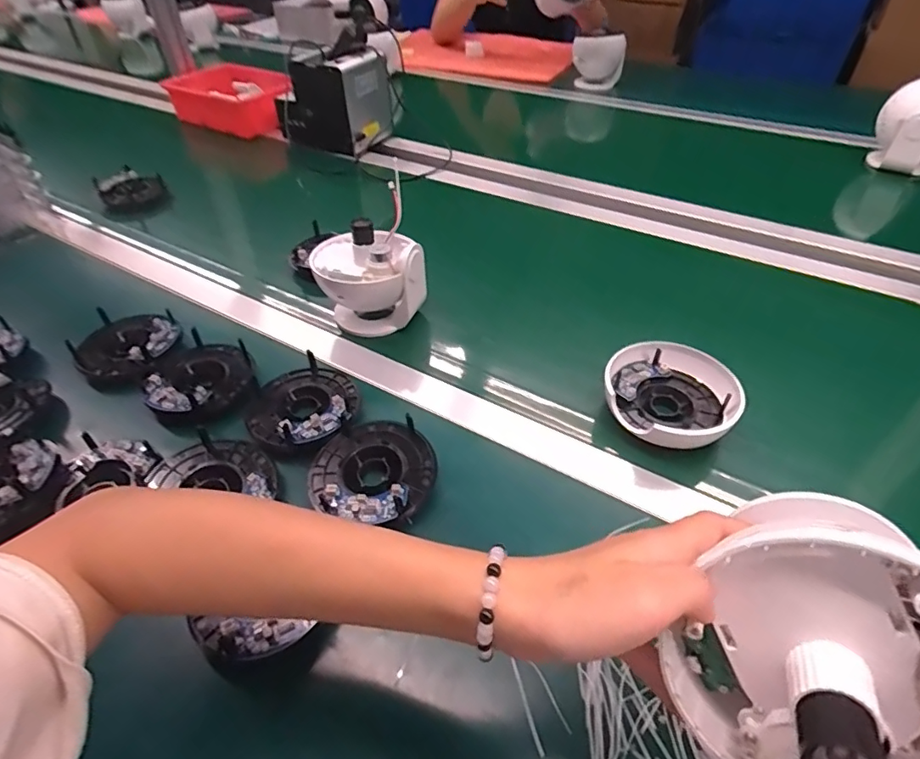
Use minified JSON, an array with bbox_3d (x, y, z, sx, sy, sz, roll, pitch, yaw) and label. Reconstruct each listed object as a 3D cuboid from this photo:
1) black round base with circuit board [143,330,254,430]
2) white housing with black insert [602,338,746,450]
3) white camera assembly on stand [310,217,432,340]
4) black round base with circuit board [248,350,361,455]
[{"bbox_3d":[-0.255,-0.002,0.512,0.102,0.032,0.095,0,44,0],"label":"black round base with circuit board"},{"bbox_3d":[0.191,0.016,0.481,0.112,0.030,0.115,0,44,0],"label":"white housing with black insert"},{"bbox_3d":[-0.100,-0.117,0.588,0.113,0.117,0.104,-11,45,-11],"label":"white camera assembly on stand"},{"bbox_3d":[-0.142,0.020,0.483,0.094,0.027,0.101,-5,44,-5],"label":"black round base with circuit board"}]

